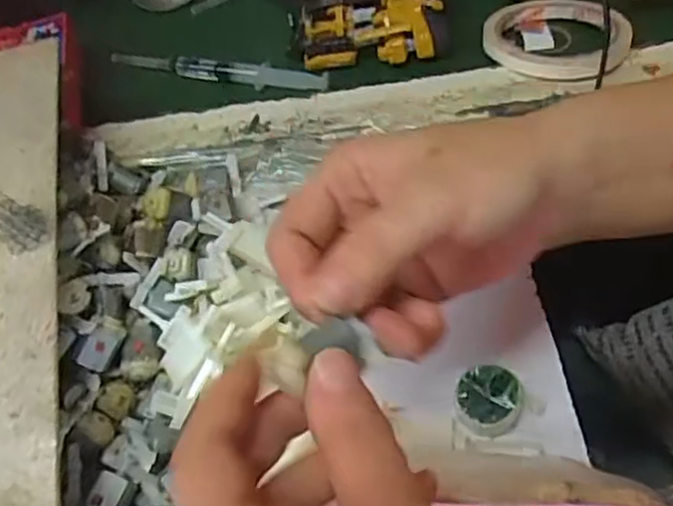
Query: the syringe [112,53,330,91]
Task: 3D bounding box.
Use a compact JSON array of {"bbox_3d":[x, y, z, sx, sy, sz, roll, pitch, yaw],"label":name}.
[{"bbox_3d":[-0.089,-0.134,0.500,0.171,0.020,0.015,11,57,13],"label":"syringe"}]

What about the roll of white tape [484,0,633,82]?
[{"bbox_3d":[0.154,-0.155,0.472,0.096,0.012,0.093,-3,55,4],"label":"roll of white tape"}]

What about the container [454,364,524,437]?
[{"bbox_3d":[0.076,0.073,0.337,0.031,0.016,0.031,-3,55,4],"label":"container"}]

